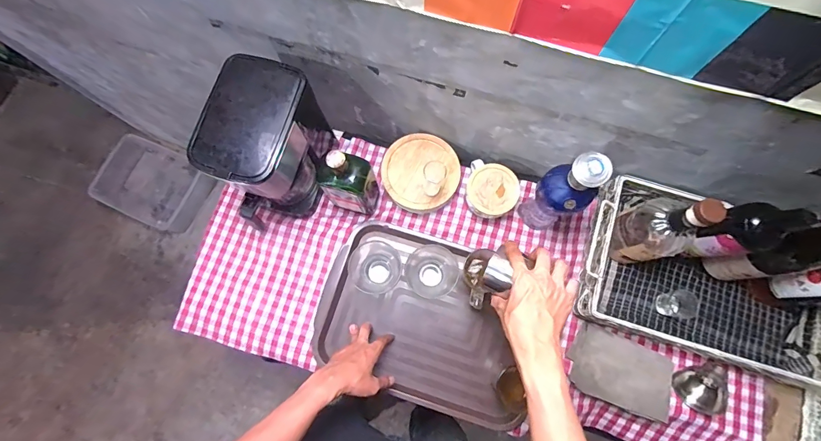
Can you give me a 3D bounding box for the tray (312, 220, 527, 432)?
[{"bbox_3d":[0.027,0.184,0.733,0.388,0.028,0.299,16,78,4],"label":"tray"}]

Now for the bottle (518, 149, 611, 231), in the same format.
[{"bbox_3d":[0.252,-0.040,0.645,0.072,0.268,0.073,-31,79,-6],"label":"bottle"}]

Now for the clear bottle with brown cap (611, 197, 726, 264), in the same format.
[{"bbox_3d":[0.398,0.015,0.611,0.090,0.224,0.092,-16,77,-3],"label":"clear bottle with brown cap"}]

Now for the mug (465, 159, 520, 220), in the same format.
[{"bbox_3d":[0.156,-0.056,0.744,0.099,0.063,0.098,16,78,4],"label":"mug"}]

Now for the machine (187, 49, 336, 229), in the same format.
[{"bbox_3d":[-0.250,-0.117,0.688,0.146,0.245,0.230,16,78,4],"label":"machine"}]

